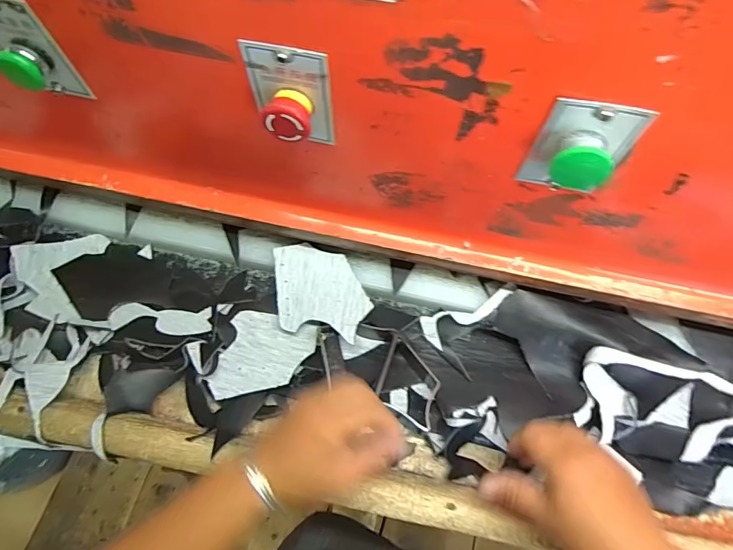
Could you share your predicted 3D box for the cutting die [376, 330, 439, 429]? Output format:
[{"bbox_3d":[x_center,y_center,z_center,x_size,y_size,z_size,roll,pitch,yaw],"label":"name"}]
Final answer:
[{"bbox_3d":[0.049,0.112,0.479,0.066,0.032,0.089,17,68,8],"label":"cutting die"}]

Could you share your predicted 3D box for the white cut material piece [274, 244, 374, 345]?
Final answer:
[{"bbox_3d":[-0.052,0.020,0.514,0.100,0.018,0.117,-7,67,-2],"label":"white cut material piece"}]

